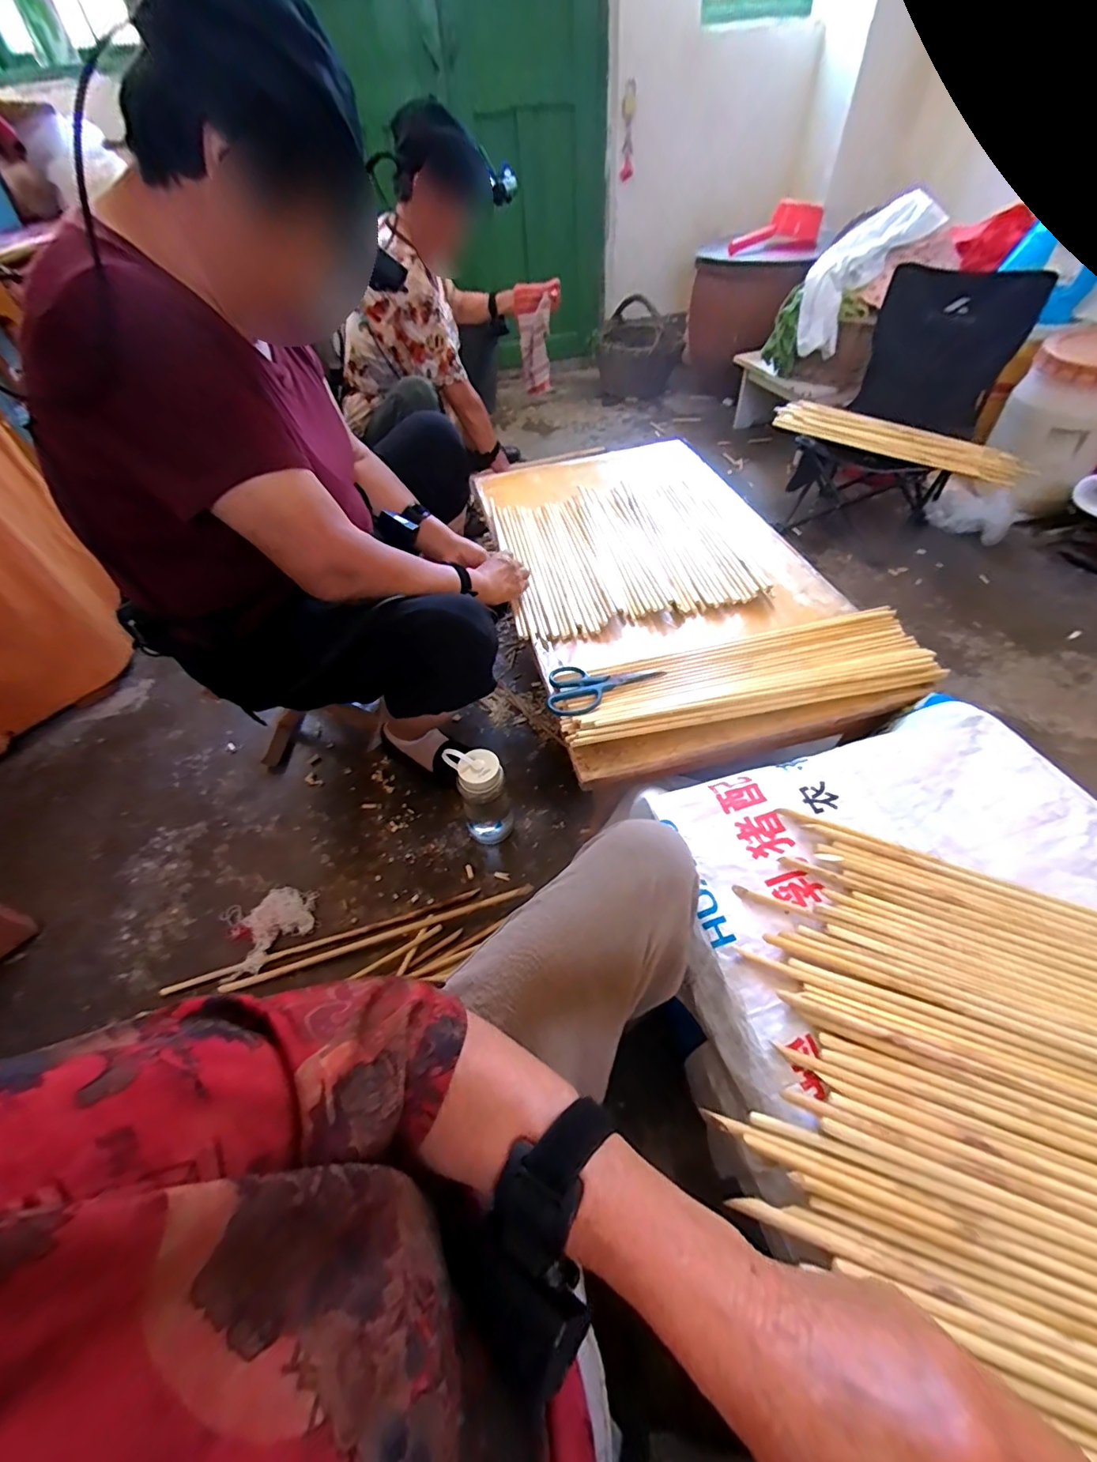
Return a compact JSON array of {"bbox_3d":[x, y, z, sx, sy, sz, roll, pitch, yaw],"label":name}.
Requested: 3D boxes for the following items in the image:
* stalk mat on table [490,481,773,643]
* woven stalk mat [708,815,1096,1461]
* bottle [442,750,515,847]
[{"bbox_3d":[0.137,-0.361,1.011,0.444,0.014,0.434,-12,53,-2],"label":"stalk mat on table"},{"bbox_3d":[0.414,0.302,0.360,0.487,0.023,0.414,14,51,15],"label":"woven stalk mat"},{"bbox_3d":[-0.111,0.111,0.866,0.091,0.185,0.077,-9,51,-3],"label":"bottle"}]

